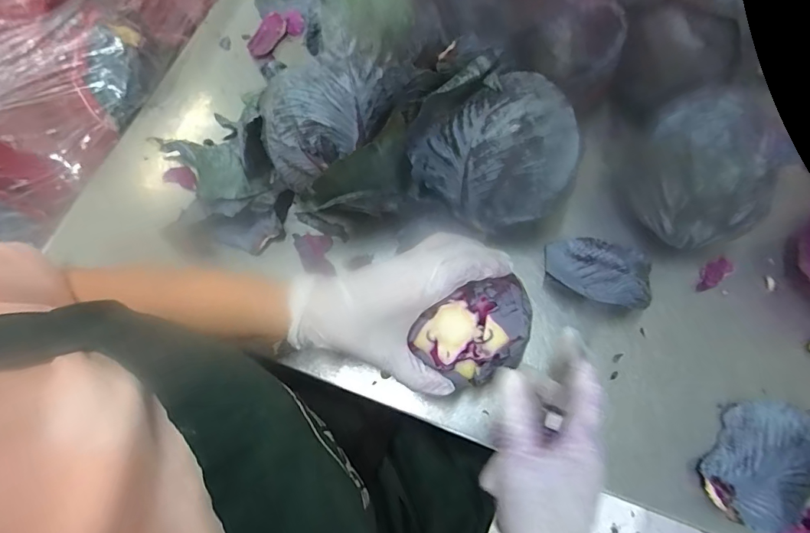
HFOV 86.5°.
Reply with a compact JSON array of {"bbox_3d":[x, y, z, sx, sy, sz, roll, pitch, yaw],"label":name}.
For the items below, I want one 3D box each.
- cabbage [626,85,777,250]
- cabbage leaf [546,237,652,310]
[{"bbox_3d":[0.274,-0.082,0.406,0.112,0.113,0.112,-1,70,2],"label":"cabbage"},{"bbox_3d":[0.194,0.000,0.427,0.098,0.025,0.067,24,73,11],"label":"cabbage leaf"}]

